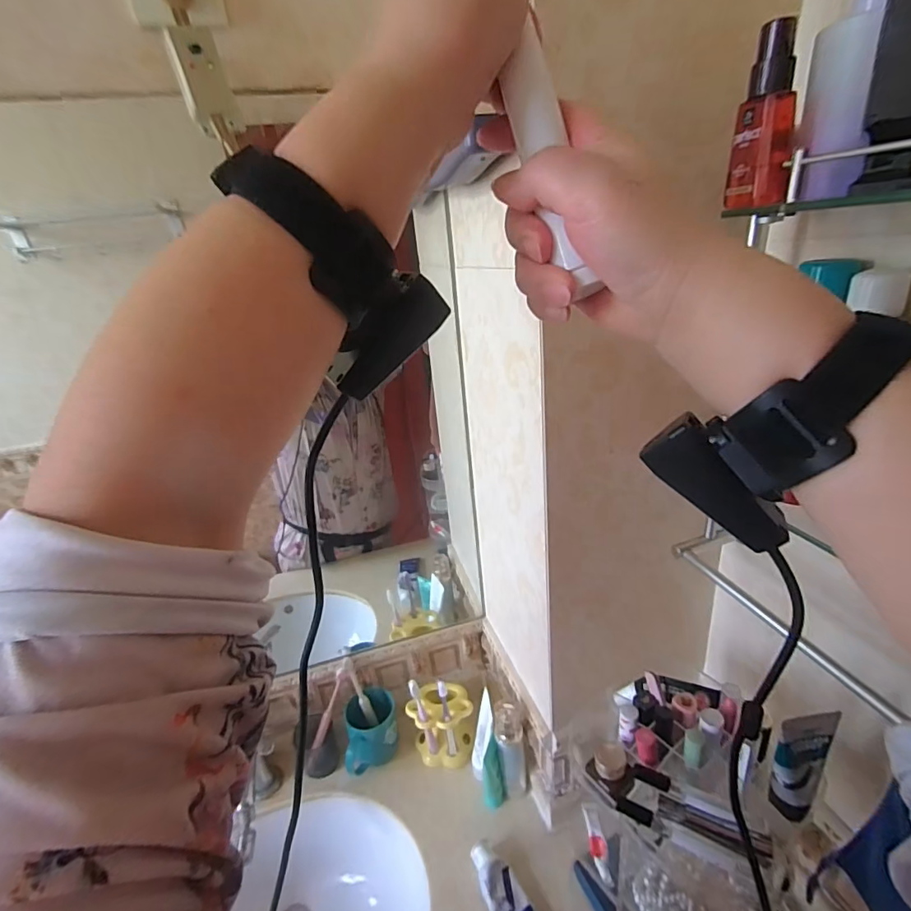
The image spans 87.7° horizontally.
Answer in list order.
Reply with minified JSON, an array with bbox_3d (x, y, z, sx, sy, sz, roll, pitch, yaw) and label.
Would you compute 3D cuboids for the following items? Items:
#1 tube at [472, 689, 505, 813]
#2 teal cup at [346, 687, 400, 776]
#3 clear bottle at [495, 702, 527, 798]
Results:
[{"bbox_3d":[0.045,0.455,0.734,0.040,0.141,0.087,-9,24,-8],"label":"tube"},{"bbox_3d":[-0.139,0.466,0.797,0.080,0.091,0.095,-7,23,-3],"label":"teal cup"},{"bbox_3d":[0.085,0.453,0.722,0.044,0.171,0.036,-4,23,5],"label":"clear bottle"}]

